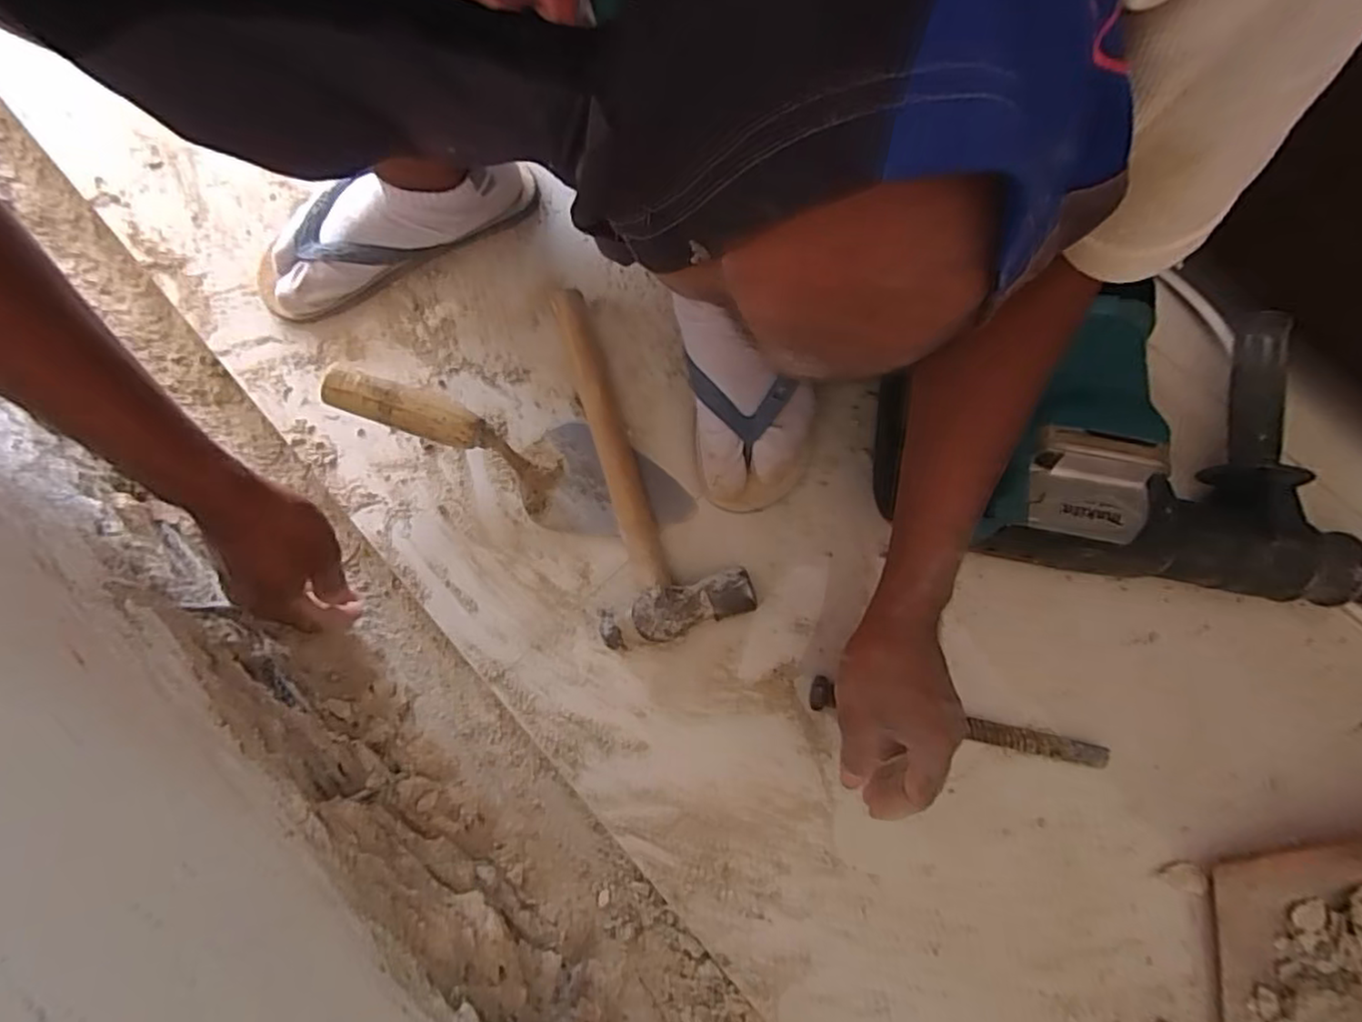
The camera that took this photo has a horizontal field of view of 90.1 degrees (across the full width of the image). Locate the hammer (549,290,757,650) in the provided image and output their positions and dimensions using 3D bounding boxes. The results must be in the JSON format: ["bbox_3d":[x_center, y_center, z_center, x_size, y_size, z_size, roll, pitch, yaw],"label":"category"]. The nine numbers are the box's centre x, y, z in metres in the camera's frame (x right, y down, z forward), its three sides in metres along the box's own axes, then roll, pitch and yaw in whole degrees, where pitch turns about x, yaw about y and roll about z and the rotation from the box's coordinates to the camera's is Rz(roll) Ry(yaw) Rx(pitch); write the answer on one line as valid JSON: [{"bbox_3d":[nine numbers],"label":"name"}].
[{"bbox_3d":[-0.046,-0.033,0.557,0.117,0.035,0.284,-21,76,-4],"label":"hammer"}]

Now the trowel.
[{"bbox_3d":[-0.131,-0.046,0.545,0.286,0.048,0.087,20,76,-16],"label":"trowel"}]

